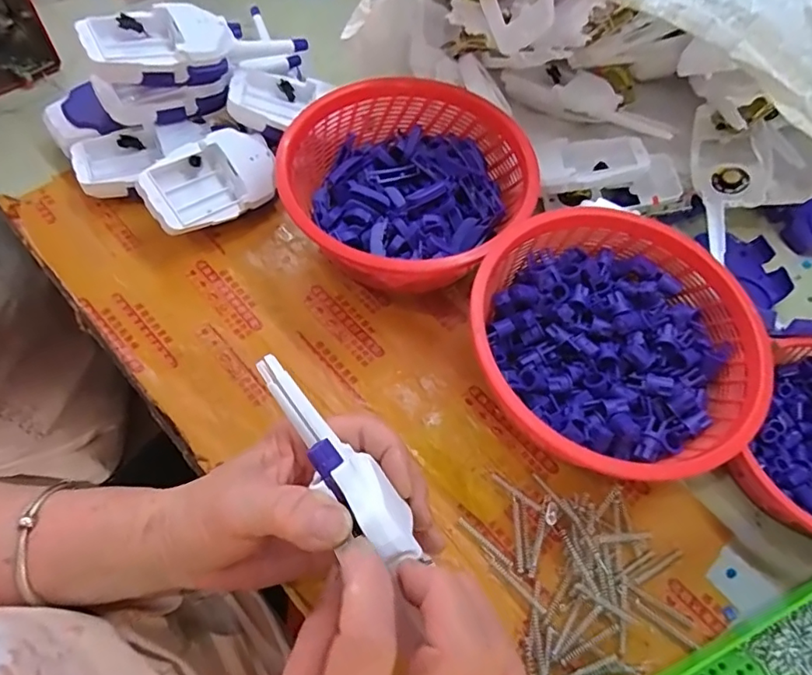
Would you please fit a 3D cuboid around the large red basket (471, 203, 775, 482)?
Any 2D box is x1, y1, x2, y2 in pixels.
[{"bbox_3d":[0.136,0.007,0.368,0.166,0.079,0.175,2,63,-3],"label":"large red basket"}]

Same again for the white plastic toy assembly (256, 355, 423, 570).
[{"bbox_3d":[-0.035,0.055,0.254,0.022,0.021,0.111,-33,64,-18],"label":"white plastic toy assembly"}]

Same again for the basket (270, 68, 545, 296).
[{"bbox_3d":[0.002,-0.108,0.424,0.168,0.080,0.176,2,63,-3],"label":"basket"}]

